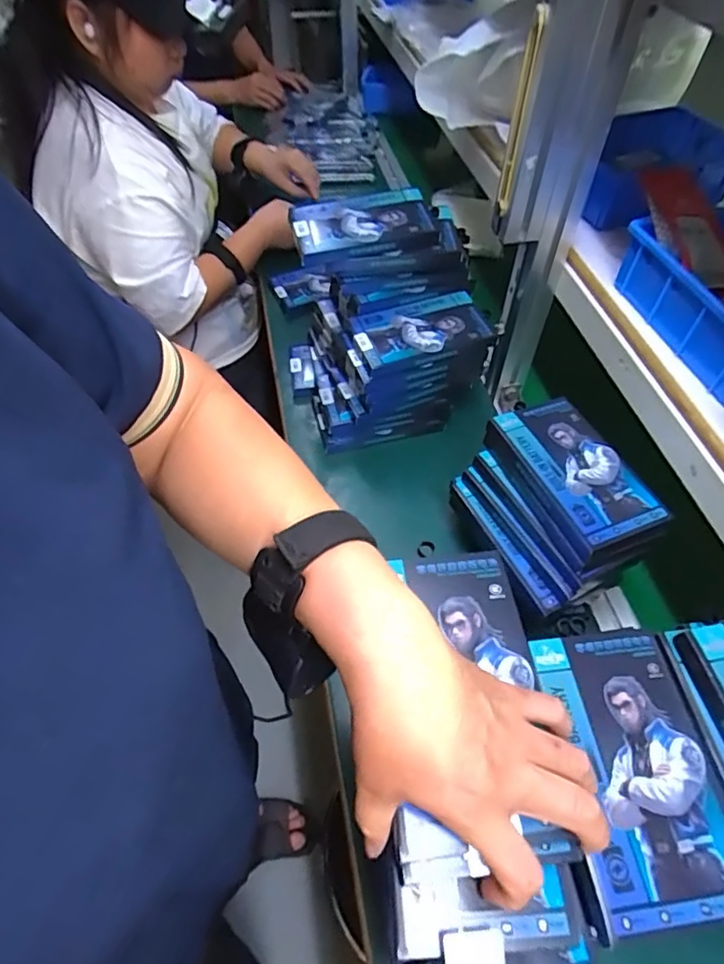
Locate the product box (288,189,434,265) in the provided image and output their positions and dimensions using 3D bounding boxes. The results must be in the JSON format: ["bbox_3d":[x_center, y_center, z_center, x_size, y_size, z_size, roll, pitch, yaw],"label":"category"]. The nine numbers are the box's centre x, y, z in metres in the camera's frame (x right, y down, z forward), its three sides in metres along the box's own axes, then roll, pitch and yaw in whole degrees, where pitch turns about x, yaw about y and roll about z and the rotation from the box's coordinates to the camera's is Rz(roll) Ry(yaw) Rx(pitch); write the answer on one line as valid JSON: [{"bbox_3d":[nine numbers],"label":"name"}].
[{"bbox_3d":[0.000,-0.313,0.656,0.162,0.030,0.083,-9,54,-7],"label":"product box"}]

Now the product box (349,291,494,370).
[{"bbox_3d":[0.072,-0.188,0.663,0.160,0.019,0.089,-14,55,-11],"label":"product box"}]

